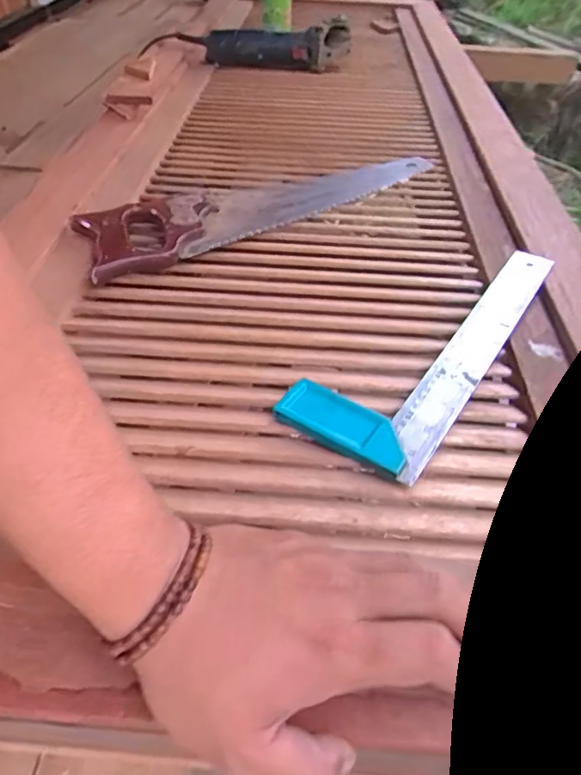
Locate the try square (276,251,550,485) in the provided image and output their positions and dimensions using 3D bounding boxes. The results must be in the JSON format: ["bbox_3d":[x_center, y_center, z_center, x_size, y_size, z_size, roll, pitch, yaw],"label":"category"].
[{"bbox_3d":[0.118,-0.043,0.459,0.108,0.020,0.293,27,50,26],"label":"try square"}]

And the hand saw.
[{"bbox_3d":[-0.020,-0.214,0.632,0.464,0.041,0.103,-29,51,-27],"label":"hand saw"}]

